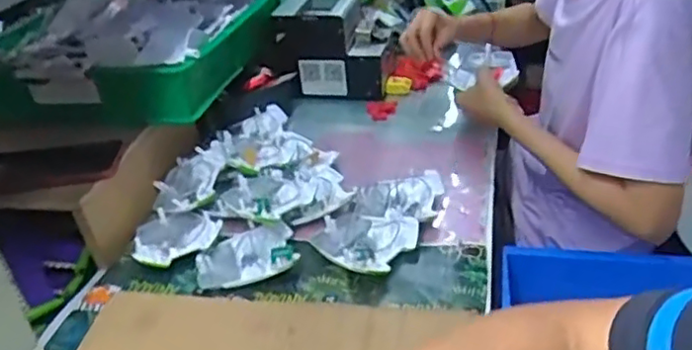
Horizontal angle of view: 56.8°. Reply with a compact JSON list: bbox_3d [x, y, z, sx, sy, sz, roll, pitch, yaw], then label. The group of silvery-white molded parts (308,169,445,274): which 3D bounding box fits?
[{"bbox_3d":[0.044,0.050,0.763,0.106,0.021,0.185,17,38,30],"label":"group of silvery-white molded parts"}]

